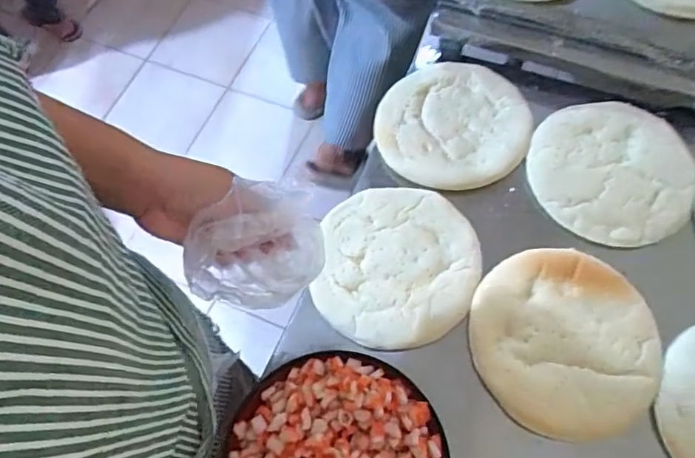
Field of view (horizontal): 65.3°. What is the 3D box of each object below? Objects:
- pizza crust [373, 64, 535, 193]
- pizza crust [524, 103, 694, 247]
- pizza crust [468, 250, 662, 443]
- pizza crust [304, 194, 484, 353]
[{"bbox_3d":[0.139,-0.142,0.720,0.194,0.024,0.189,-1,66,3],"label":"pizza crust"},{"bbox_3d":[0.326,-0.073,0.670,0.191,0.017,0.190,-1,66,3],"label":"pizza crust"},{"bbox_3d":[0.236,0.118,0.586,0.194,0.008,0.196,-1,66,3],"label":"pizza crust"},{"bbox_3d":[0.058,0.041,0.638,0.180,0.024,0.192,8,67,7],"label":"pizza crust"}]

